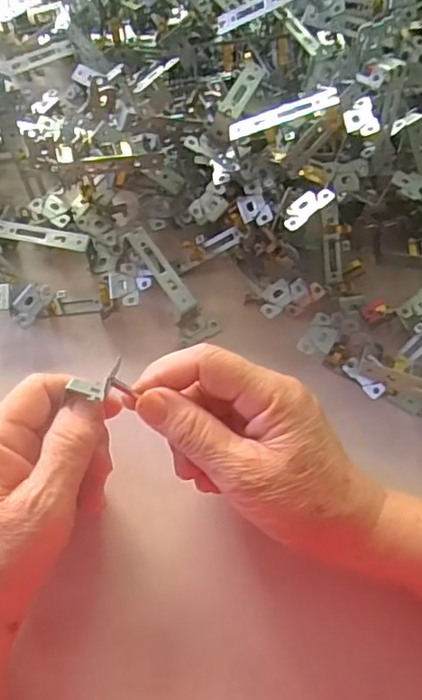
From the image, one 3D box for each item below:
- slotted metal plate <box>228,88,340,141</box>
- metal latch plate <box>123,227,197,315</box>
[{"bbox_3d":[0.043,-0.143,0.359,0.067,0.006,0.011,-14,67,16],"label":"slotted metal plate"},{"bbox_3d":[-0.033,-0.055,0.400,0.015,0.005,0.069,-33,77,-18],"label":"metal latch plate"}]

